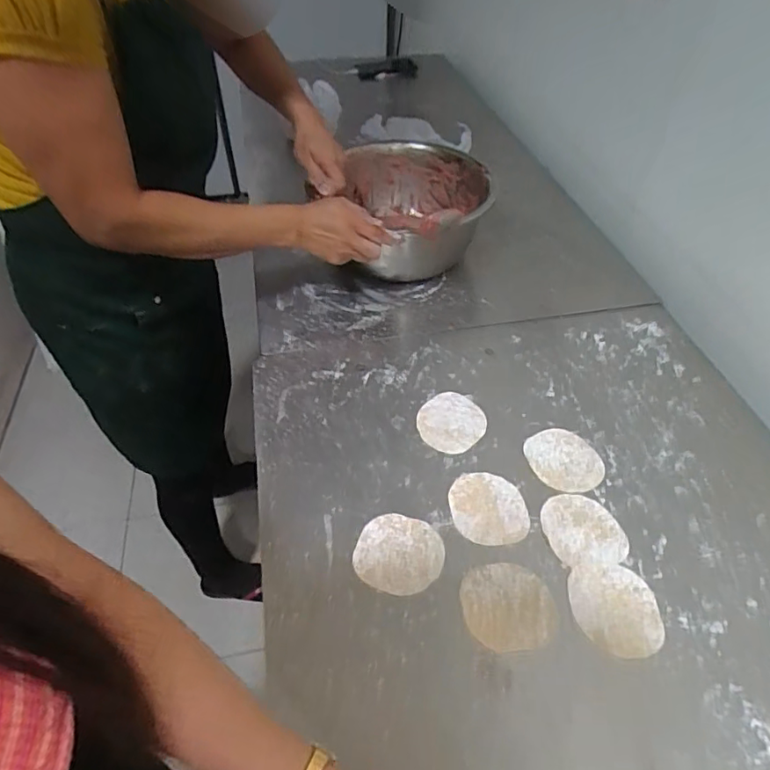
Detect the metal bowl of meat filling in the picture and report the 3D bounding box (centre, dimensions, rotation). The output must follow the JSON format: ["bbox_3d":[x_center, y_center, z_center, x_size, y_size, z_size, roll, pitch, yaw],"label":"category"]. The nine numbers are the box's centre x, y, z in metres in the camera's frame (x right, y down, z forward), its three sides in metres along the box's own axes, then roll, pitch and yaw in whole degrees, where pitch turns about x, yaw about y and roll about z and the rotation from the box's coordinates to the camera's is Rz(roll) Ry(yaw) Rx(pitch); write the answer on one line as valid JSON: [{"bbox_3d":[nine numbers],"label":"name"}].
[{"bbox_3d":[0.038,-0.269,0.846,0.227,0.153,0.284,6,48,5],"label":"metal bowl of meat filling"}]

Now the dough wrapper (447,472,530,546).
[{"bbox_3d":[0.111,0.131,0.572,0.080,0.006,0.083,0,48,0],"label":"dough wrapper"}]

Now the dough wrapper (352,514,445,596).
[{"bbox_3d":[0.014,0.168,0.533,0.085,0.004,0.077,10,49,8],"label":"dough wrapper"}]

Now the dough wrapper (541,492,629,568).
[{"bbox_3d":[0.205,0.149,0.550,0.080,0.004,0.077,0,48,0],"label":"dough wrapper"}]

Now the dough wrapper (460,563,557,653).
[{"bbox_3d":[0.116,0.208,0.500,0.085,0.004,0.077,-2,48,-3],"label":"dough wrapper"}]

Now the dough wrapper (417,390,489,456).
[{"bbox_3d":[0.080,0.044,0.642,0.078,0.004,0.083,0,48,0],"label":"dough wrapper"}]

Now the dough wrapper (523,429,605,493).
[{"bbox_3d":[0.207,0.085,0.609,0.081,0.004,0.084,0,48,0],"label":"dough wrapper"}]

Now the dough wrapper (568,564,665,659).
[{"bbox_3d":[0.215,0.208,0.497,0.079,0.004,0.081,1,48,0],"label":"dough wrapper"}]

